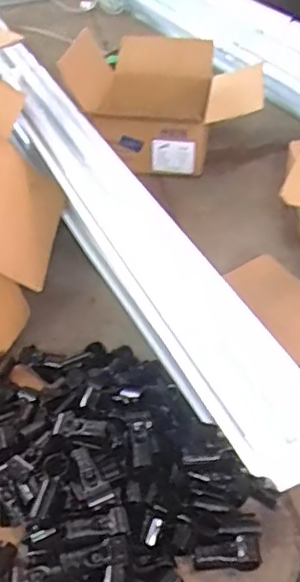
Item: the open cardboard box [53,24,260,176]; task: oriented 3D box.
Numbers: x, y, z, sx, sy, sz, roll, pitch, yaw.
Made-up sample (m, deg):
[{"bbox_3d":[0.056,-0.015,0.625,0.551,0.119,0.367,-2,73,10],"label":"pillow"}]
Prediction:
[{"bbox_3d":[0.049,-0.520,1.561,0.454,0.287,0.457,2,40,4],"label":"open cardboard box"}]

